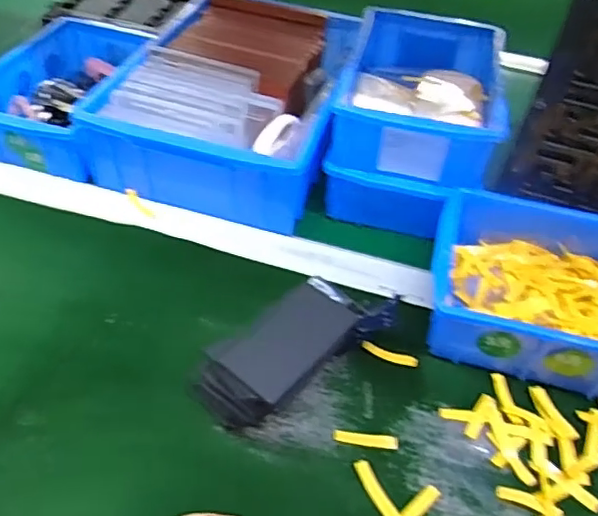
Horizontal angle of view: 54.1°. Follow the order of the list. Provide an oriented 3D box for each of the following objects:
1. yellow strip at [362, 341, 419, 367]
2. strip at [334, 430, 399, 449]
[{"bbox_3d":[0.066,0.070,0.426,0.042,0.004,0.009,17,47,10],"label":"yellow strip"},{"bbox_3d":[0.044,0.118,0.380,0.042,0.004,0.008,7,63,-1],"label":"strip"}]

